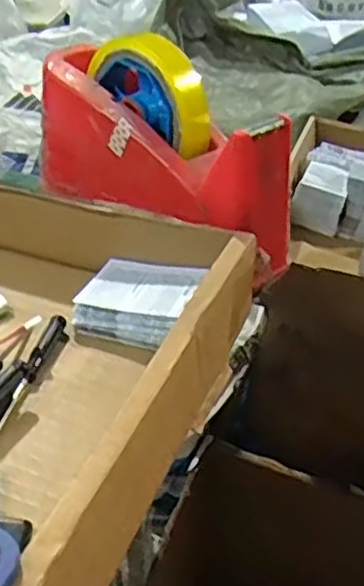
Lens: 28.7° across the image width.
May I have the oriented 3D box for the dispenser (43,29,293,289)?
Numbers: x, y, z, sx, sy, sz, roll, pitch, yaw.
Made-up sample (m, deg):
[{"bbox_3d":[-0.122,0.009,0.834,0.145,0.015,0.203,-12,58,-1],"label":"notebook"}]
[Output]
[{"bbox_3d":[-0.015,-0.090,0.464,0.198,0.125,0.061,30,44,32],"label":"dispenser"}]

